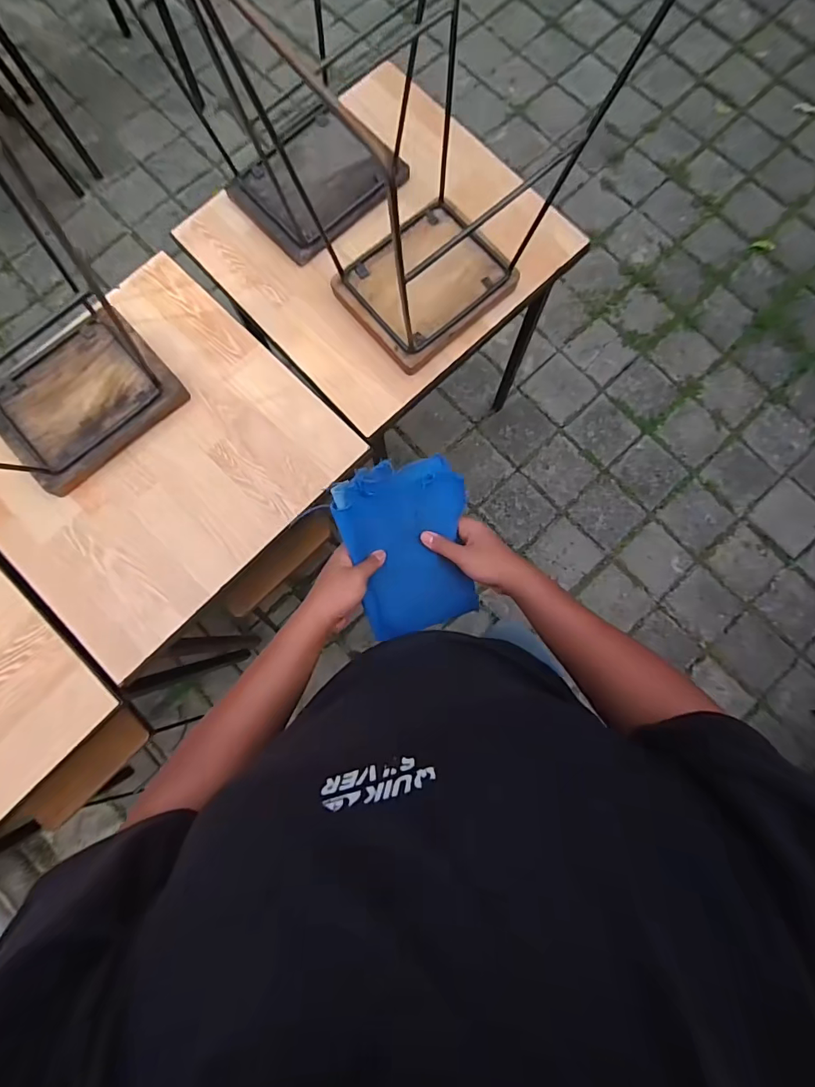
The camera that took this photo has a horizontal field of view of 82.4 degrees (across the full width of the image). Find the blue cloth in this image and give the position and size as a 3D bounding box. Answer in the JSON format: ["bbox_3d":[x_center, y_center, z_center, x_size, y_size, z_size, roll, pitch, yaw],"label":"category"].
[{"bbox_3d":[0.003,0.010,0.590,0.152,0.025,0.218,-15,111,-7],"label":"blue cloth"}]

